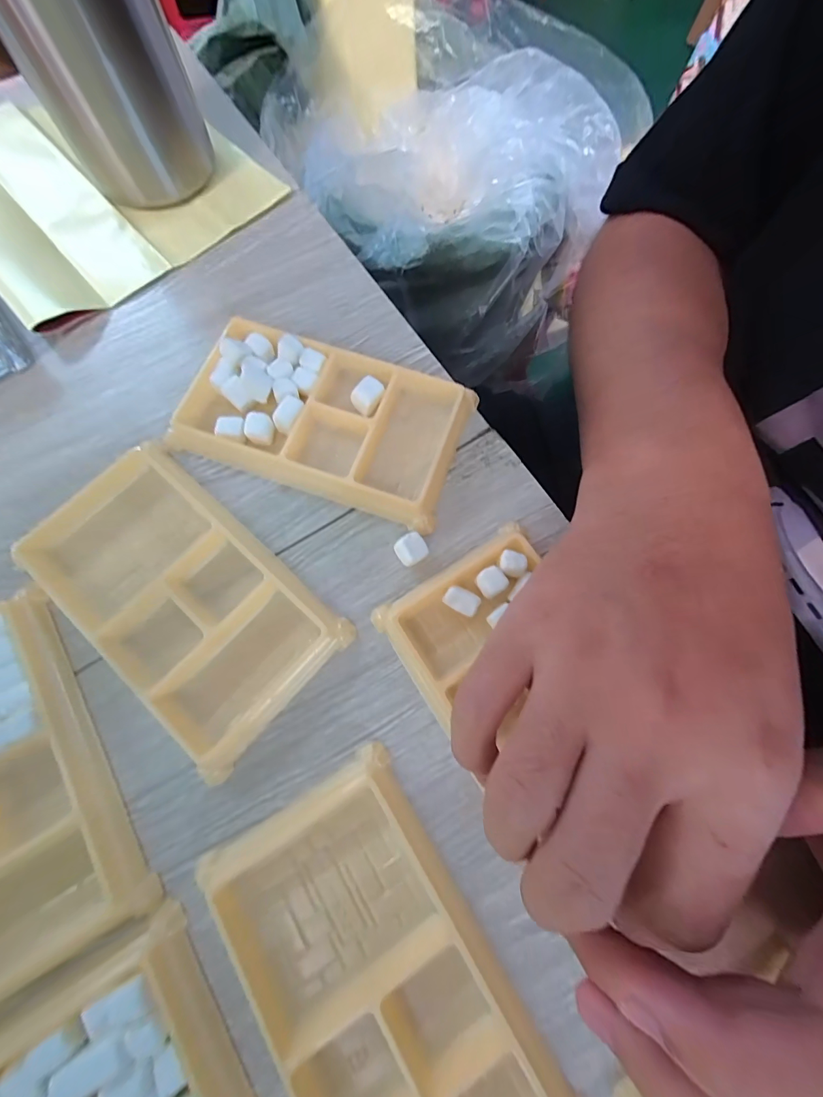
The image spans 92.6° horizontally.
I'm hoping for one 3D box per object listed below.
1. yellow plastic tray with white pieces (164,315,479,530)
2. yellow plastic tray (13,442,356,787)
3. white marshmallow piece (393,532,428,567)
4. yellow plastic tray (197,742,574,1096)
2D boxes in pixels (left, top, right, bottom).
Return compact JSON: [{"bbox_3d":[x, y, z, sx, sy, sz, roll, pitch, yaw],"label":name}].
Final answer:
[{"bbox_3d":[-0.042,-0.063,0.193,0.131,0.015,0.074,19,75,4],"label":"yellow plastic tray with white pieces"},{"bbox_3d":[-0.099,0.019,0.170,0.132,0.012,0.073,42,78,10],"label":"yellow plastic tray"},{"bbox_3d":[0.000,0.001,0.176,0.014,0.013,0.013,-36,78,-11],"label":"white marshmallow piece"},{"bbox_3d":[-0.009,0.149,0.134,0.071,0.013,0.131,-31,77,-9],"label":"yellow plastic tray"}]

